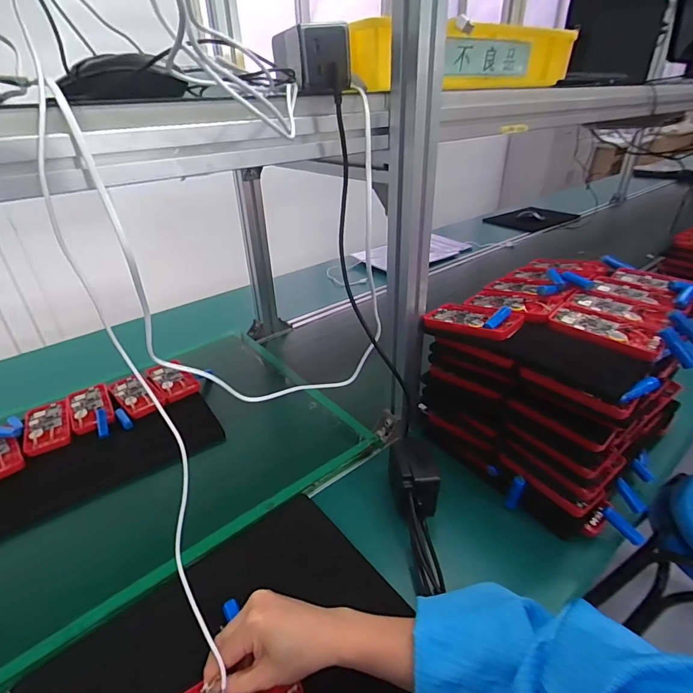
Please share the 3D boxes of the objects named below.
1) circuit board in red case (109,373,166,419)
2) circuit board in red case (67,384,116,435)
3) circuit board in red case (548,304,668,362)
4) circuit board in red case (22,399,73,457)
[{"bbox_3d":[-0.378,0.091,0.746,0.121,0.019,0.063,25,40,37],"label":"circuit board in red case"},{"bbox_3d":[-0.449,0.108,0.721,0.064,0.015,0.131,-21,36,-28],"label":"circuit board in red case"},{"bbox_3d":[0.319,-0.020,0.508,0.123,0.015,0.068,26,41,37],"label":"circuit board in red case"},{"bbox_3d":[-0.500,0.132,0.686,0.063,0.010,0.128,-18,36,-28],"label":"circuit board in red case"}]

